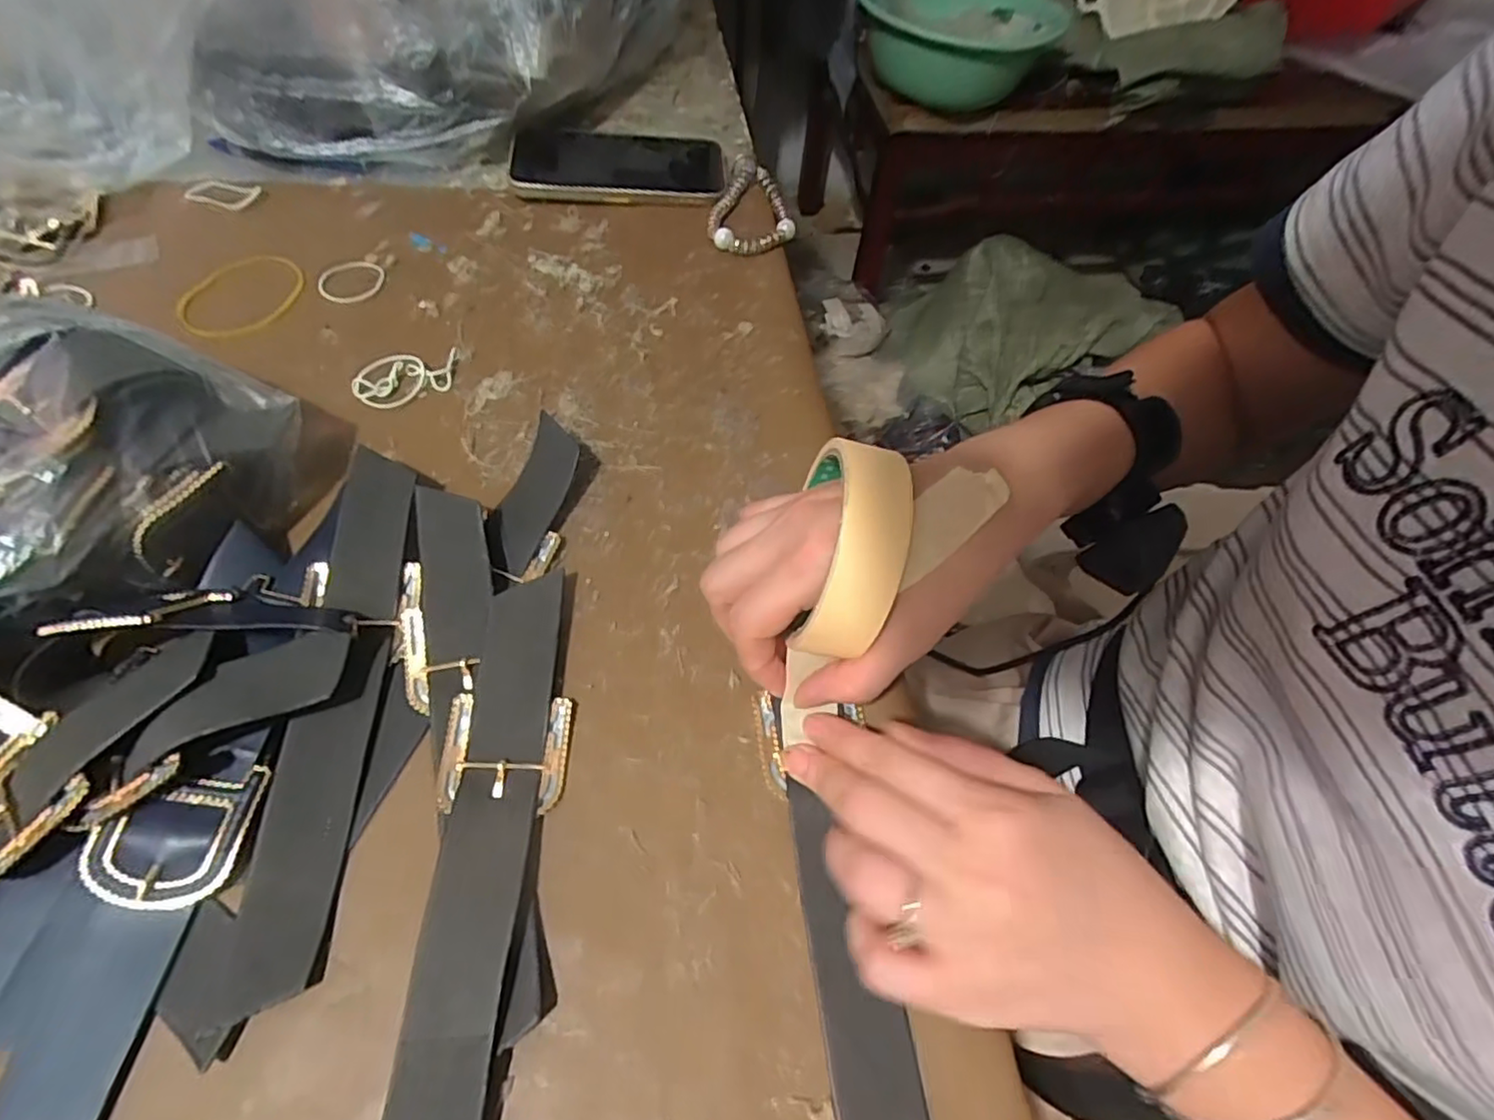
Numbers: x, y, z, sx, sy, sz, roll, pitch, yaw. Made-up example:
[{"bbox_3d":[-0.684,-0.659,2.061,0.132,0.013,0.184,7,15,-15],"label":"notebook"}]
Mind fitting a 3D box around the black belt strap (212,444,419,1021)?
[{"bbox_3d":[-0.170,0.051,0.272,0.032,0.011,0.221,3,62,-12],"label":"black belt strap"}]

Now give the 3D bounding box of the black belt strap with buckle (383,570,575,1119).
[{"bbox_3d":[-0.096,0.107,0.247,0.044,0.014,0.219,0,58,-5],"label":"black belt strap with buckle"}]

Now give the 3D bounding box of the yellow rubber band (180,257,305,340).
[{"bbox_3d":[-0.309,-0.163,0.403,0.054,0.007,0.075,21,59,9],"label":"yellow rubber band"}]

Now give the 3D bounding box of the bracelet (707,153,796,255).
[{"bbox_3d":[0.008,-0.262,0.483,0.061,0.017,0.103,15,58,5],"label":"bracelet"}]

